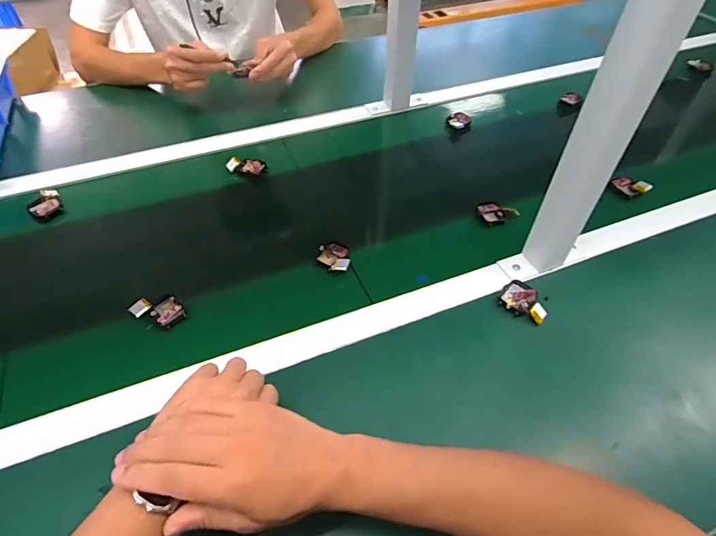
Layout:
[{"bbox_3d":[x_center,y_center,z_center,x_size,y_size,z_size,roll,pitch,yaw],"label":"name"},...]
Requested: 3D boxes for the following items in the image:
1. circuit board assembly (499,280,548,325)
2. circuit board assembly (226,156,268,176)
[{"bbox_3d":[0.207,0.038,0.551,0.059,0.023,0.044,29,53,21],"label":"circuit board assembly"},{"bbox_3d":[-0.180,-0.167,0.728,0.065,0.010,0.034,17,50,12],"label":"circuit board assembly"}]

